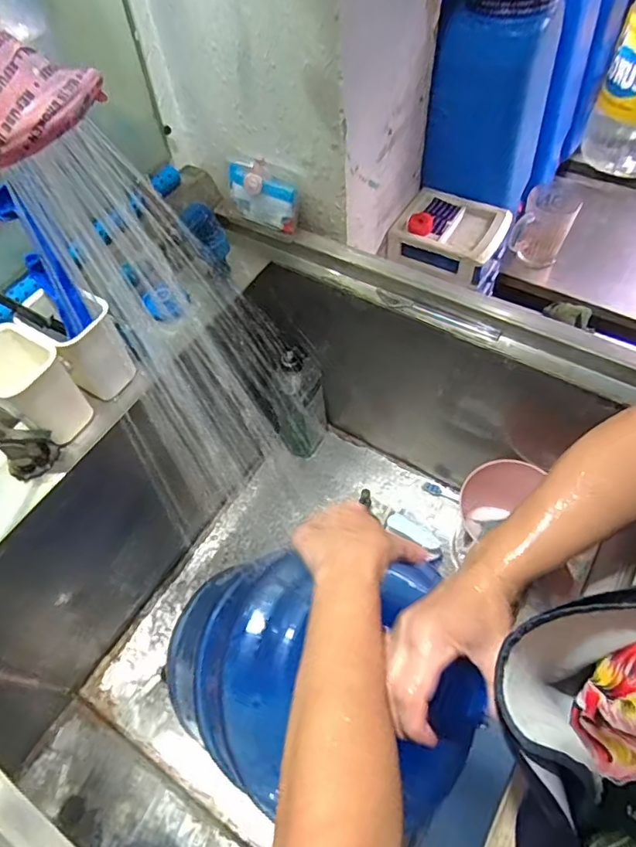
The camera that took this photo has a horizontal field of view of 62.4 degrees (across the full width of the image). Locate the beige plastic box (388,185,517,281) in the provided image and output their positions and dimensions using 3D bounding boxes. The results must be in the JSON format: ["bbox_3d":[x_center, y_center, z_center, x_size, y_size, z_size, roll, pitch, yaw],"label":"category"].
[{"bbox_3d":[0.216,-0.311,0.861,0.162,0.062,0.134,24,63,17],"label":"beige plastic box"}]

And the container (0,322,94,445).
[{"bbox_3d":[-0.306,-0.039,0.564,0.085,0.107,0.072,33,66,22],"label":"container"}]

